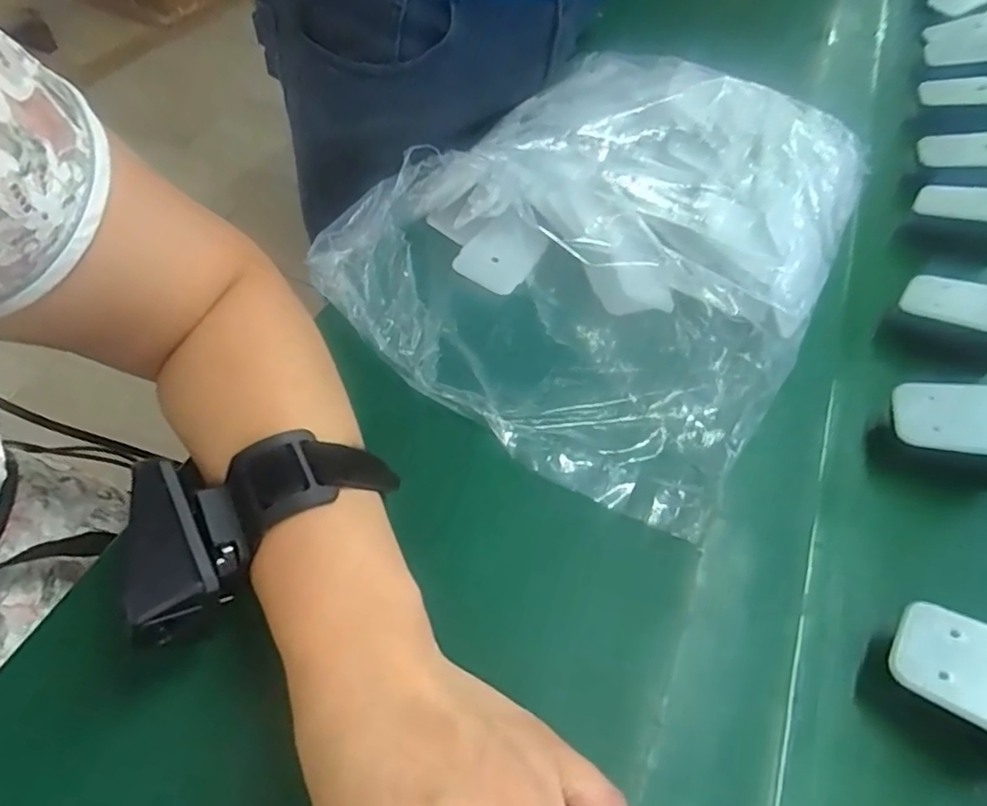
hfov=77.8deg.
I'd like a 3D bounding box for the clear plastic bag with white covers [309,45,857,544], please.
[{"bbox_3d":[0.076,-0.115,0.382,0.259,0.067,0.324,30,58,17],"label":"clear plastic bag with white covers"}]

